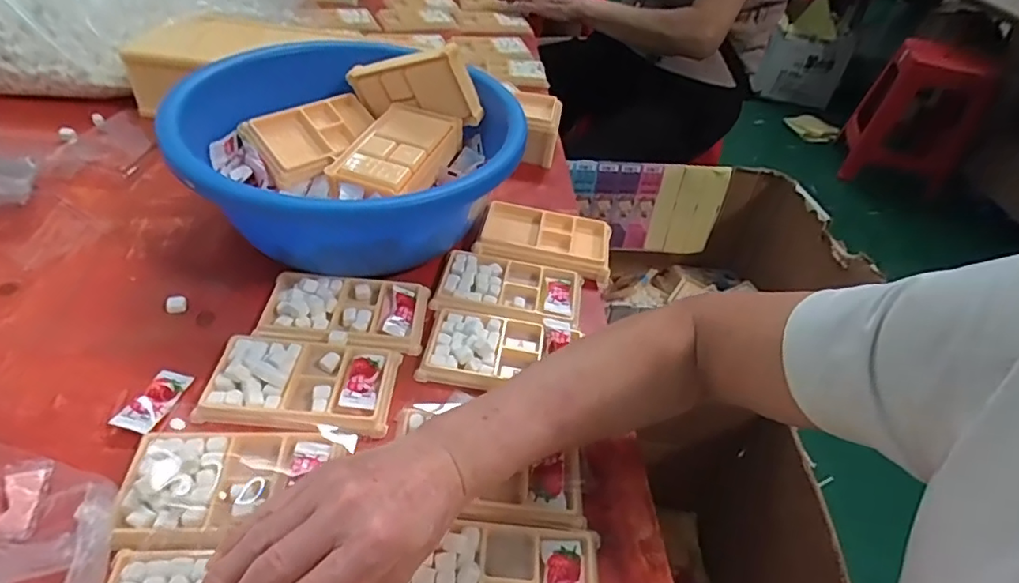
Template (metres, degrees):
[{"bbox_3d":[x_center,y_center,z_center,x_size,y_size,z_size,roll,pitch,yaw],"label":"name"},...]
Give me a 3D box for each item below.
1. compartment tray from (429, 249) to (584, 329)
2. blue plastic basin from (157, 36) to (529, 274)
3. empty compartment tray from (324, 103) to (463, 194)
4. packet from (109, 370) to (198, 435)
[{"bbox_3d":[0.002,0.000,0.536,0.134,0.016,0.081,11,44,3],"label":"compartment tray"},{"bbox_3d":[-0.159,-0.133,0.563,0.313,0.130,0.313,4,44,-4],"label":"blue plastic basin"},{"bbox_3d":[-0.112,-0.143,0.572,0.089,0.028,0.138,19,44,9],"label":"empty compartment tray"},{"bbox_3d":[-0.257,0.078,0.409,0.032,0.011,0.055,13,44,5],"label":"packet"}]

